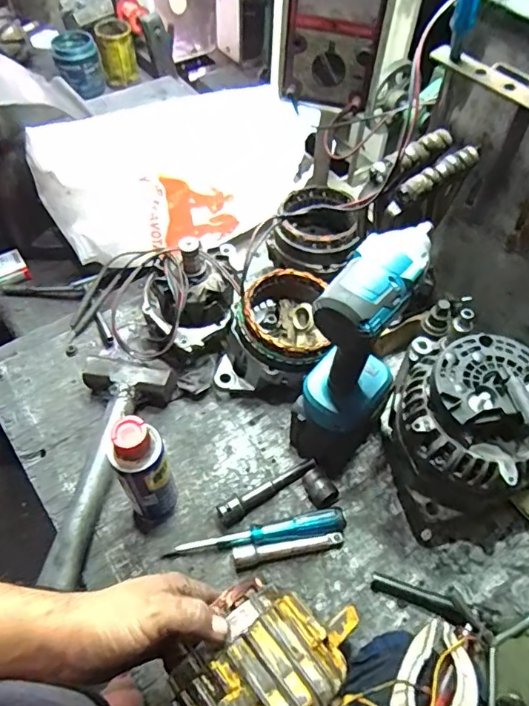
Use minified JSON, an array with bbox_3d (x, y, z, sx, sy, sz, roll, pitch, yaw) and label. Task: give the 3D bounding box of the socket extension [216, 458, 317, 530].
[{"bbox_3d":[0.005,0.157,0.605,0.126,0.020,0.022,-27,61,-19],"label":"socket extension"}]

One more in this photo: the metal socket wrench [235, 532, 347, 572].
[{"bbox_3d":[0.025,0.210,0.568,0.119,0.014,0.022,-11,57,-10],"label":"metal socket wrench"}]

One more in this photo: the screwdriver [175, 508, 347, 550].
[{"bbox_3d":[0.000,0.197,0.571,0.178,0.025,0.025,-8,57,-8],"label":"screwdriver"}]

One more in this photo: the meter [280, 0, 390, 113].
[{"bbox_3d":[0.075,-0.358,0.590,0.111,0.161,0.031,17,57,9],"label":"meter"}]

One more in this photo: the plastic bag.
[{"bbox_3d":[-0.111,-0.259,0.757,0.413,0.164,0.131,-17,58,-14],"label":"plastic bag"}]

